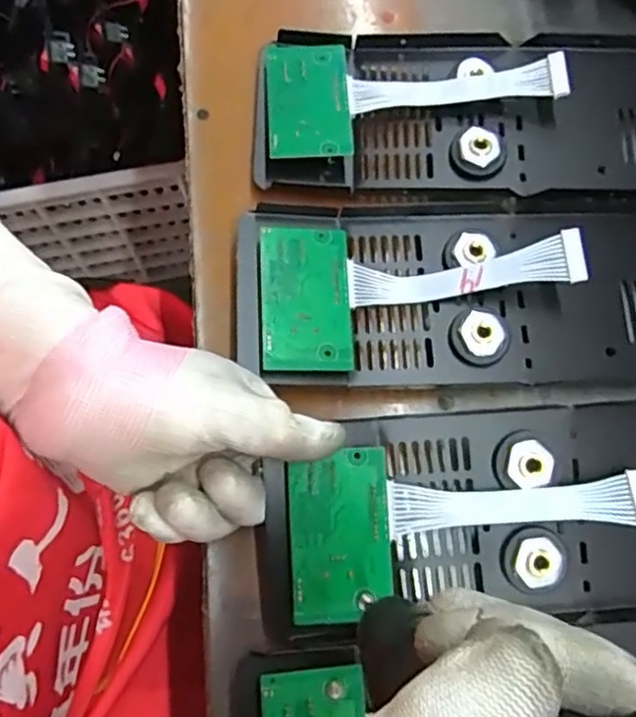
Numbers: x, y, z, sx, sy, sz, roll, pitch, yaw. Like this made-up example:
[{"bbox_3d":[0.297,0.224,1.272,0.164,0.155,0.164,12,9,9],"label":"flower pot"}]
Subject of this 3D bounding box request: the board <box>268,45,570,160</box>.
[{"bbox_3d":[0.052,-0.143,0.368,0.158,0.027,0.073,-1,74,-2],"label":"board"}]

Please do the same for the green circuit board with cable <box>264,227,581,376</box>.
[{"bbox_3d":[0.049,-0.029,0.331,0.154,0.032,0.073,1,74,-2],"label":"green circuit board with cable"}]

